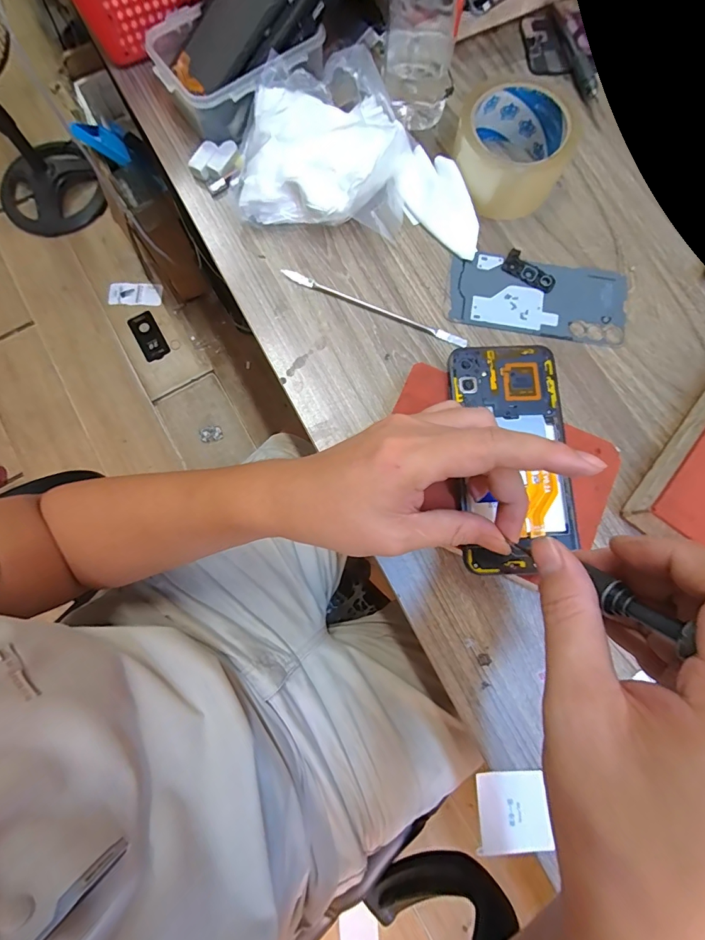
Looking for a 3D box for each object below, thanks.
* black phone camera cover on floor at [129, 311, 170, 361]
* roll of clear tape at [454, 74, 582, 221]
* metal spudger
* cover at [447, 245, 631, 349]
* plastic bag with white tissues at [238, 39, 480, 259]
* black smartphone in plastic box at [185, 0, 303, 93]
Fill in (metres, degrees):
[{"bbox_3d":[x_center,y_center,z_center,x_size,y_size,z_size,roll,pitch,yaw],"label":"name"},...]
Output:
[{"bbox_3d":[-0.580,-0.381,1.154,0.073,0.016,0.149,-29,80,-6],"label":"black phone camera cover on floor"},{"bbox_3d":[0.140,-0.277,0.351,0.089,0.050,0.088,0,78,-1],"label":"roll of clear tape"},{"bbox_3d":[0.019,-0.140,0.348,0.167,0.005,0.008,22,79,4],"label":"metal spudger"},{"bbox_3d":[0.161,-0.150,0.352,0.150,0.004,0.072,10,78,1],"label":"cover"},{"bbox_3d":[0.010,-0.276,0.351,0.215,0.058,0.135,7,78,1],"label":"plastic bag with white tissues"},{"bbox_3d":[-0.086,-0.382,0.334,0.133,0.015,0.075,-43,75,19],"label":"black smartphone in plastic box"}]

